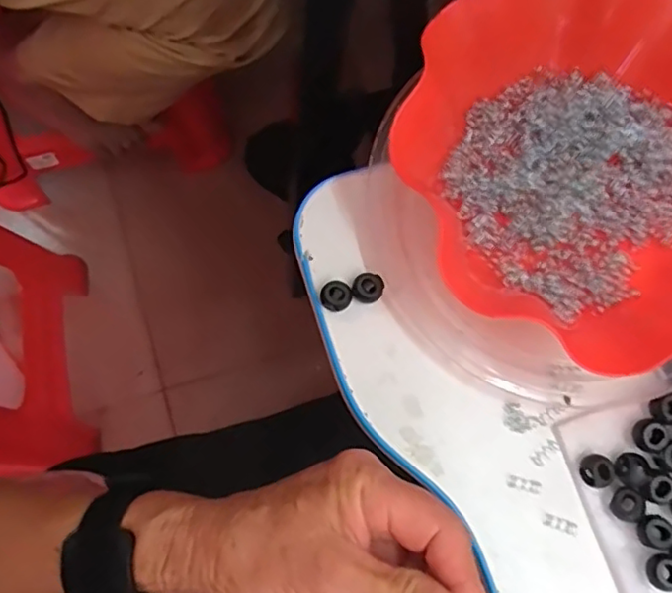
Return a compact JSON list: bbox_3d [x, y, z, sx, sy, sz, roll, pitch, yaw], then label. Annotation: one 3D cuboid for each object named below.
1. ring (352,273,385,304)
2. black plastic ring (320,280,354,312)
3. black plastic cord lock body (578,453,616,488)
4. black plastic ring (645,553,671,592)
[{"bbox_3d":[0.018,-0.005,0.353,0.017,0.011,0.017,0,78,0],"label":"ring"},{"bbox_3d":[0.000,0.000,0.349,0.018,0.011,0.017,0,78,0],"label":"black plastic ring"},{"bbox_3d":[0.142,0.094,0.331,0.017,0.010,0.017,0,78,0],"label":"black plastic cord lock body"},{"bbox_3d":[0.171,0.144,0.316,0.017,0.013,0.016,0,78,0],"label":"black plastic ring"}]

